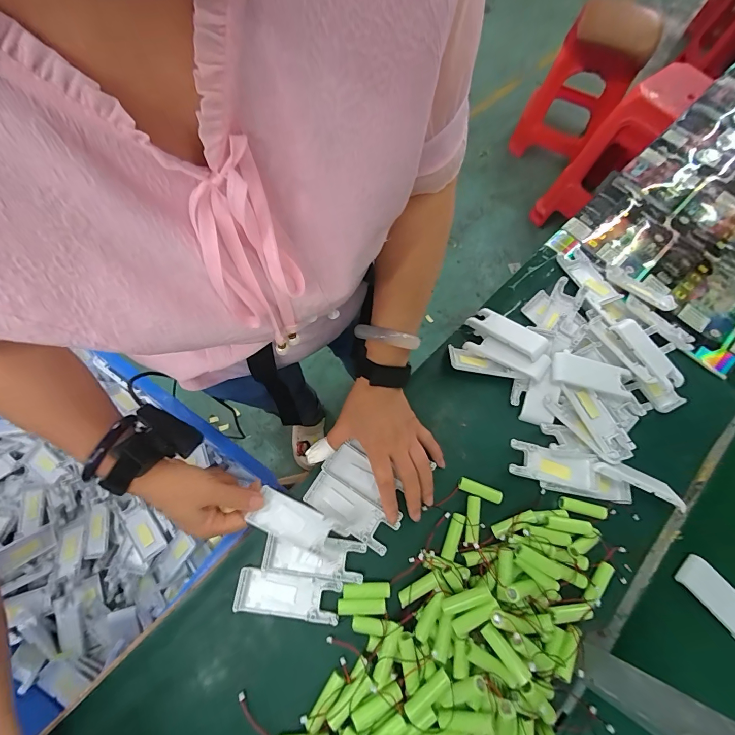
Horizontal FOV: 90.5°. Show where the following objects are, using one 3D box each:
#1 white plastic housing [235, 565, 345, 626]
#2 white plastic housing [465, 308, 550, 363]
[{"bbox_3d":[-0.081,0.236,0.377,0.105,0.013,0.041,10,66,1],"label":"white plastic housing"},{"bbox_3d":[0.183,-0.046,0.482,0.035,0.016,0.103,-43,56,-17],"label":"white plastic housing"}]

